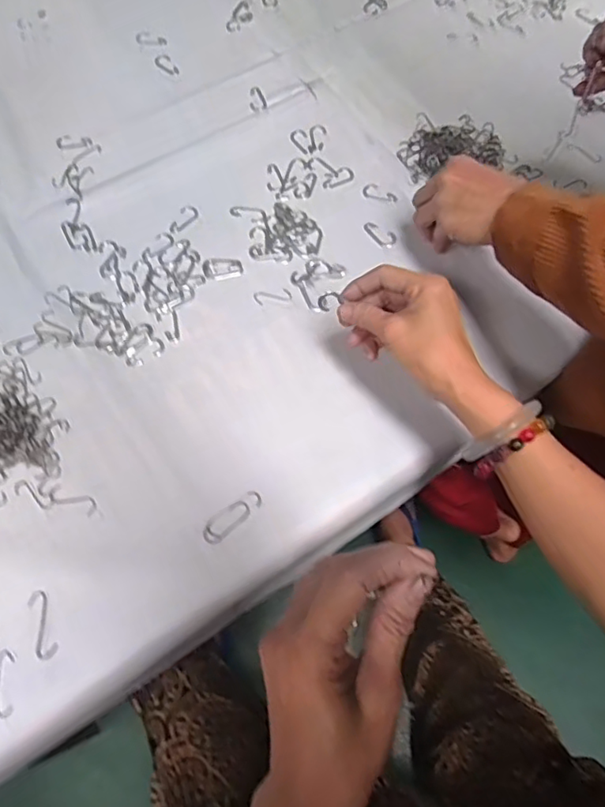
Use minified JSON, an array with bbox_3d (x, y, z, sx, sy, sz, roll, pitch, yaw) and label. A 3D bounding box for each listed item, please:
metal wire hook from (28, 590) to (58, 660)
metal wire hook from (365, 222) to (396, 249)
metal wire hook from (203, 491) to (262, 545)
[{"bbox_3d":[-0.192,0.163,0.417,0.014,0.004,0.049,-20,70,-10],"label":"metal wire hook"},{"bbox_3d":[0.078,-0.171,0.568,0.020,0.004,0.037,-38,74,-15],"label":"metal wire hook"},{"bbox_3d":[-0.057,0.089,0.452,0.054,0.004,0.020,-39,74,-16],"label":"metal wire hook"}]

